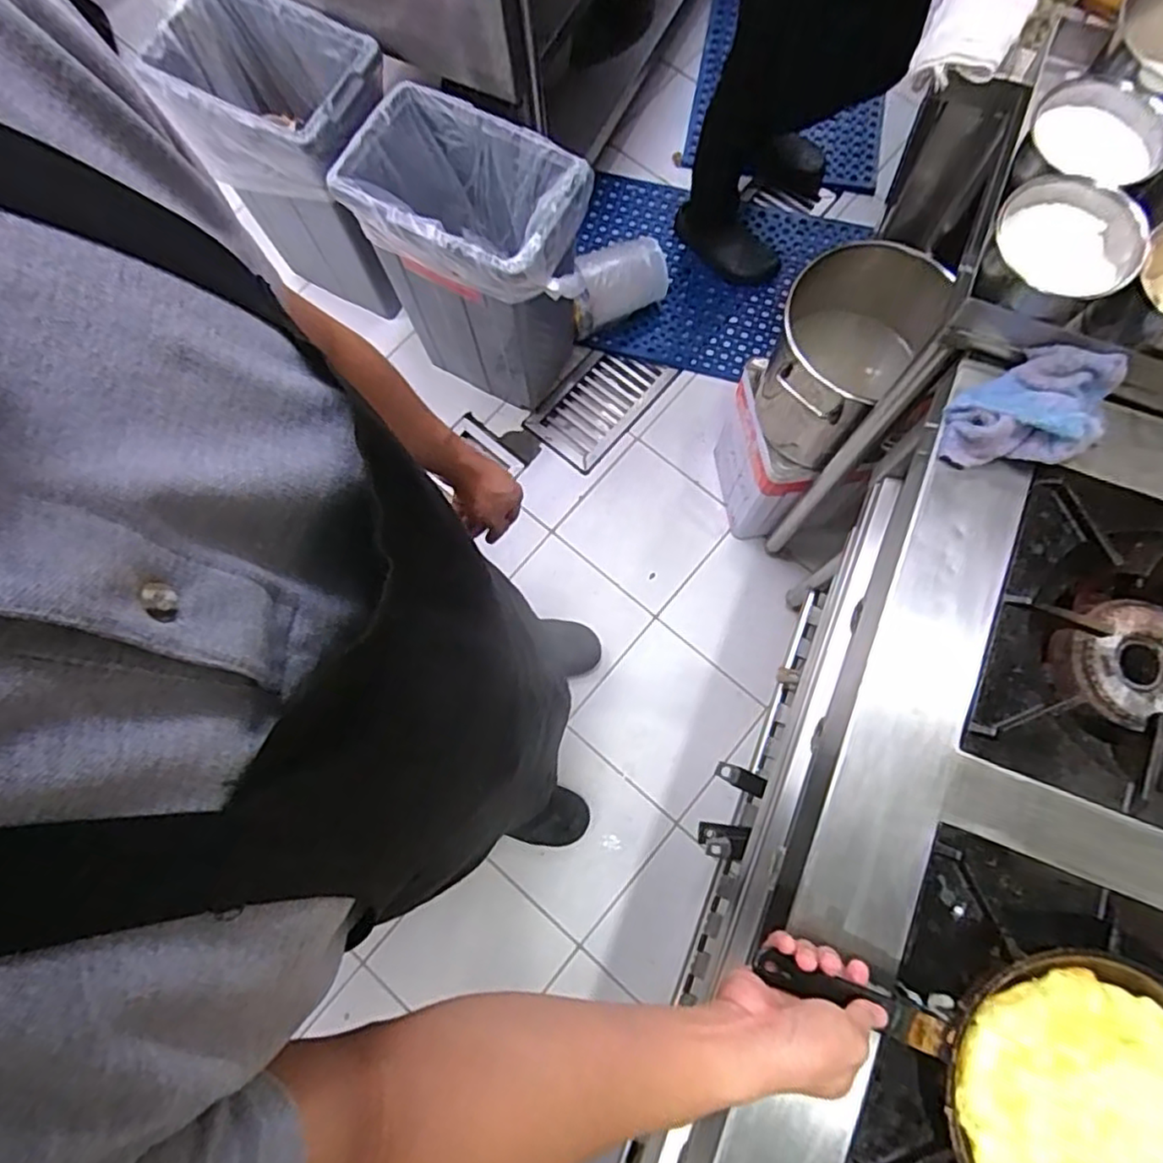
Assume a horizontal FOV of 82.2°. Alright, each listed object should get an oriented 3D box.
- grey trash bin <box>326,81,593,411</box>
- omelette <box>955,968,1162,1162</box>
[{"bbox_3d":[-0.193,-0.592,1.358,0.376,0.576,0.255,24,78,7],"label":"grey trash bin"},{"bbox_3d":[0.379,0.396,0.500,0.175,0.026,0.170,-1,75,5],"label":"omelette"}]

